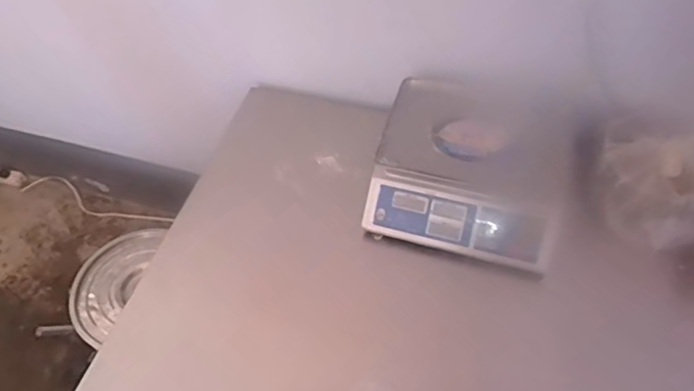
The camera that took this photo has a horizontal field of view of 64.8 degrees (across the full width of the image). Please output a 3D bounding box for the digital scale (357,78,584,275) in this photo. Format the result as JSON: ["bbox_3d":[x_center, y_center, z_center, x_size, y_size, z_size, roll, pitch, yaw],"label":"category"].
[{"bbox_3d":[0.238,-0.051,1.033,0.354,0.124,0.320,12,57,13],"label":"digital scale"}]

